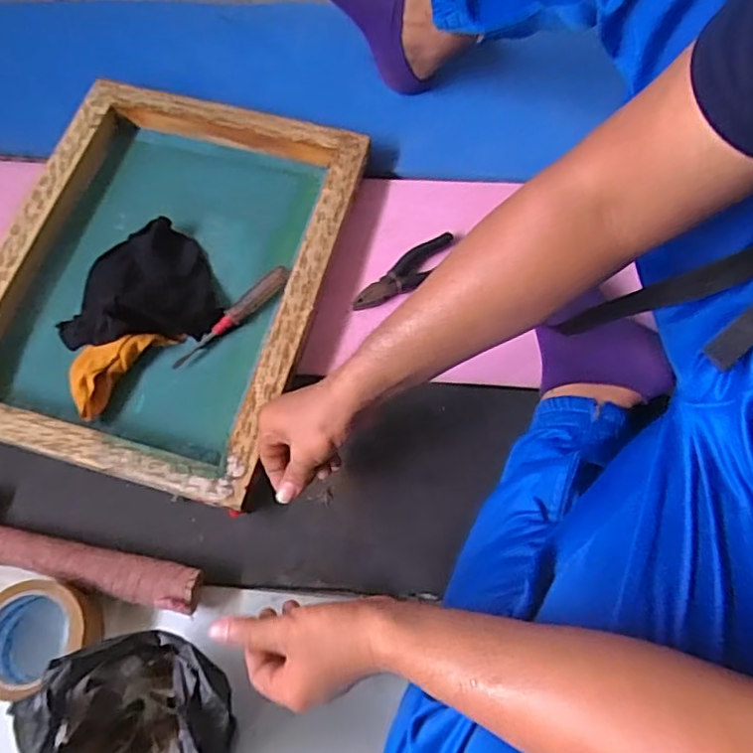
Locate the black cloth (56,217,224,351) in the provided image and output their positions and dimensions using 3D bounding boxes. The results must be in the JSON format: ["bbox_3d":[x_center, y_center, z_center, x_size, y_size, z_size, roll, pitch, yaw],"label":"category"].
[{"bbox_3d":[-0.284,-0.105,0.702,0.179,0.050,0.158,-18,69,-5],"label":"black cloth"}]

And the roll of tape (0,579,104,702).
[{"bbox_3d":[-0.317,0.242,0.577,0.096,0.046,0.106,41,75,16],"label":"roll of tape"}]

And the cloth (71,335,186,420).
[{"bbox_3d":[-0.291,-0.022,0.682,0.066,0.031,0.132,42,75,16],"label":"cloth"}]

